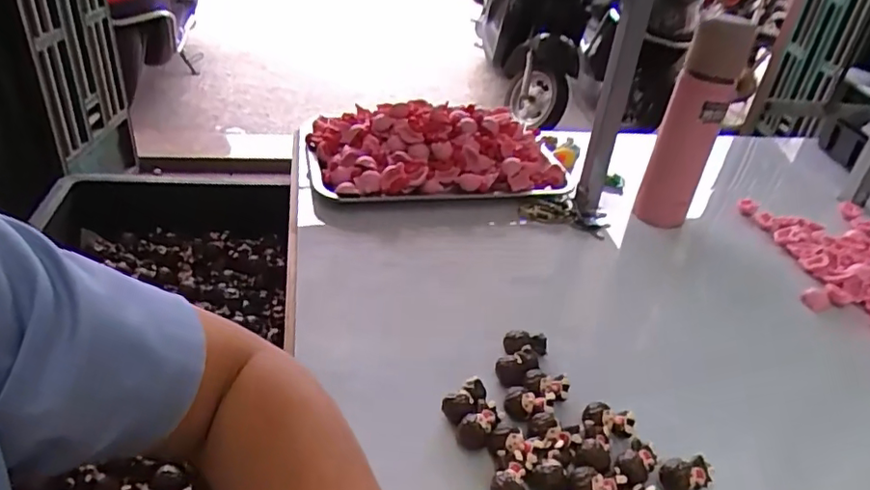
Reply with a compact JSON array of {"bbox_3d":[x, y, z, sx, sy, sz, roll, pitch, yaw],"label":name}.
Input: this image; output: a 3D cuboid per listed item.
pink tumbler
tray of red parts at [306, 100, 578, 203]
[{"bbox_3d":[0.310,-0.138,0.719,0.070,0.253,0.067,19,36,20],"label":"pink tumbler"},{"bbox_3d":[0.004,-0.141,0.820,0.355,0.079,0.209,-2,34,-11],"label":"tray of red parts"}]

